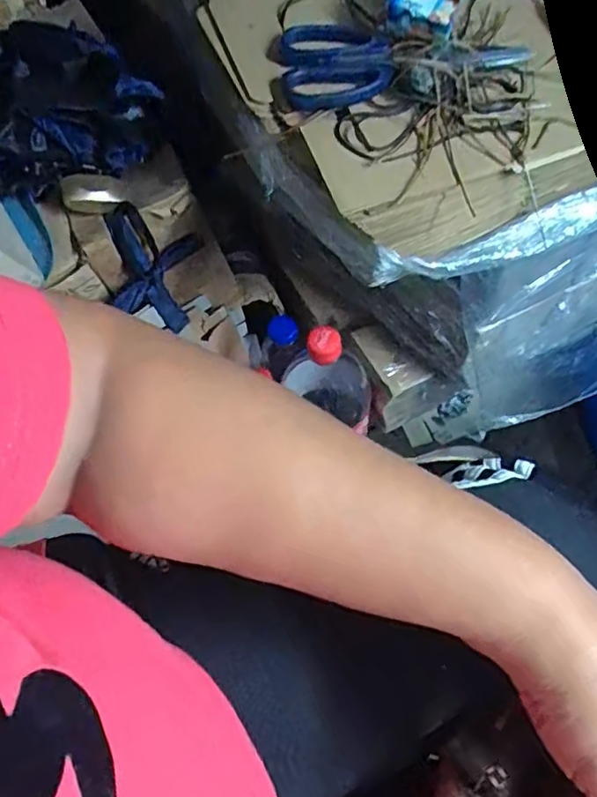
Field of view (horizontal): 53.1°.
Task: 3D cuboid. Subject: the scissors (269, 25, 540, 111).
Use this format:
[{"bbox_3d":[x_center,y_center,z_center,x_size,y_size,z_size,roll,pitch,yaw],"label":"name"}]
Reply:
[{"bbox_3d":[0.075,-0.237,0.424,0.175,0.021,0.072,-2,63,3],"label":"scissors"}]

